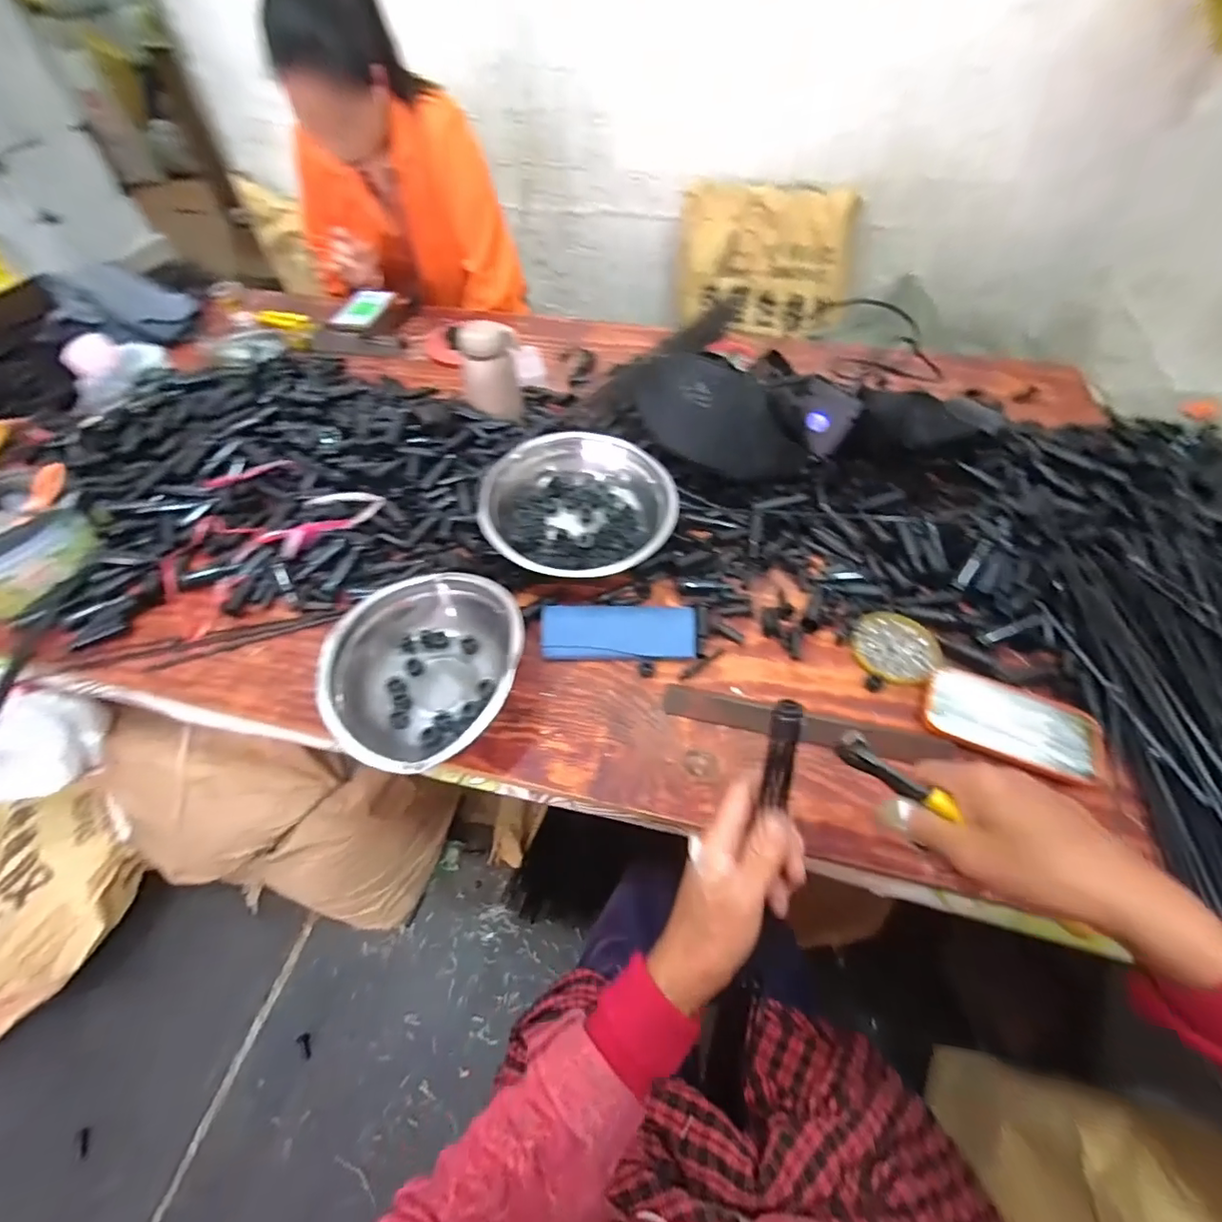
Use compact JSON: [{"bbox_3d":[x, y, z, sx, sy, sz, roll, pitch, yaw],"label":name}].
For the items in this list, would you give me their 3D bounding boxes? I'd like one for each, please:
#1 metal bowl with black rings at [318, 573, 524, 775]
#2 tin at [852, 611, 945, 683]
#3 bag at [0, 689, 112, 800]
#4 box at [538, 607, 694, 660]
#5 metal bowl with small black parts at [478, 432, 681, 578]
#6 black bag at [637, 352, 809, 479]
[{"bbox_3d":[-0.178,0.054,0.544,0.186,0.057,0.199,-1,52,1],"label":"metal bowl with black rings"},{"bbox_3d":[0.302,0.038,0.583,0.084,0.018,0.086,-1,52,1],"label":"tin"},{"bbox_3d":[-0.656,0.159,0.642,0.055,0.094,0.125,16,54,13],"label":"bag"},{"bbox_3d":[0.008,0.022,0.592,0.162,0.017,0.059,-1,76,3],"label":"box"},{"bbox_3d":[-0.037,-0.125,0.647,0.221,0.084,0.200,-6,55,-2],"label":"metal bowl with small black parts"},{"bbox_3d":[0.142,-0.239,0.708,0.222,0.120,0.106,22,56,17],"label":"black bag"}]

